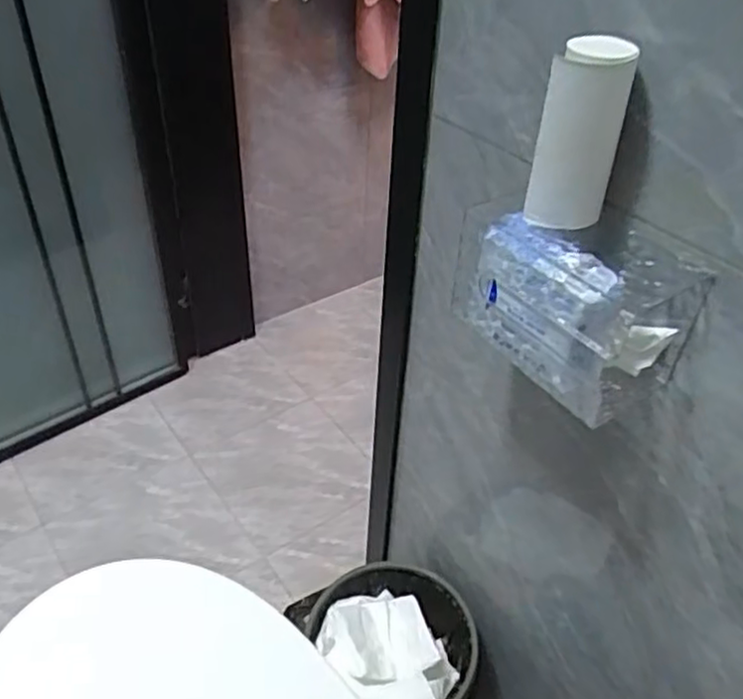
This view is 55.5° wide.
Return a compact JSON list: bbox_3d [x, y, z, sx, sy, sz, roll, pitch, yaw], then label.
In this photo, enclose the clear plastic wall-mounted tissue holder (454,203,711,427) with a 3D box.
[{"bbox_3d":[0.158,-0.041,0.572,0.095,0.114,0.172,-24,46,-29],"label":"clear plastic wall-mounted tissue holder"}]

